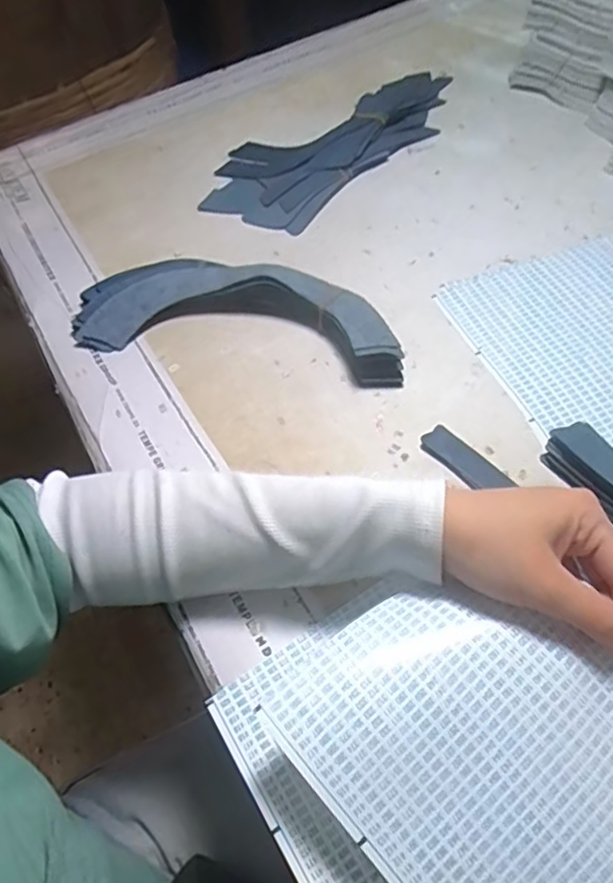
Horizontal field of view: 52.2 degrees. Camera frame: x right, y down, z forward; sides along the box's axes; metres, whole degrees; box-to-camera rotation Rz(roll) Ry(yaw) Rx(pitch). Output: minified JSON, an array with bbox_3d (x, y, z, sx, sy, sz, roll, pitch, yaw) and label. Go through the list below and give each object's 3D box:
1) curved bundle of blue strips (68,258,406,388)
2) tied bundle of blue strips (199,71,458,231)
[{"bbox_3d":[-0.052,-0.097,0.468,0.256,0.036,0.084,9,57,11],"label":"curved bundle of blue strips"},{"bbox_3d":[0.030,-0.297,0.611,0.123,0.017,0.293,38,67,26],"label":"tied bundle of blue strips"}]

